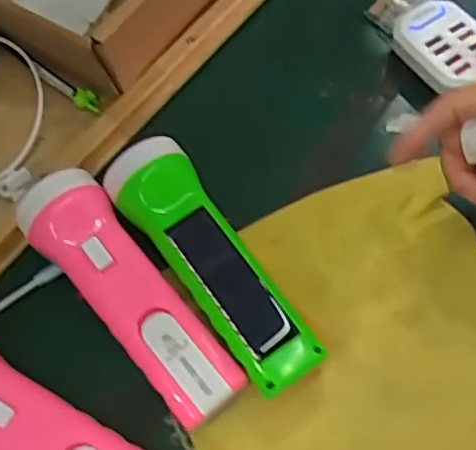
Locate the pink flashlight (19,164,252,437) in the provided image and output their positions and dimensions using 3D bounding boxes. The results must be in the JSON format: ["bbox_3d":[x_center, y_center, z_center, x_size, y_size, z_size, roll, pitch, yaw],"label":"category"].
[{"bbox_3d":[-0.062,0.040,0.354,0.052,0.042,0.165,-36,68,-10],"label":"pink flashlight"}]

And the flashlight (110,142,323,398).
[{"bbox_3d":[-0.013,0.021,0.357,0.050,0.044,0.162,-36,68,-10],"label":"flashlight"}]

